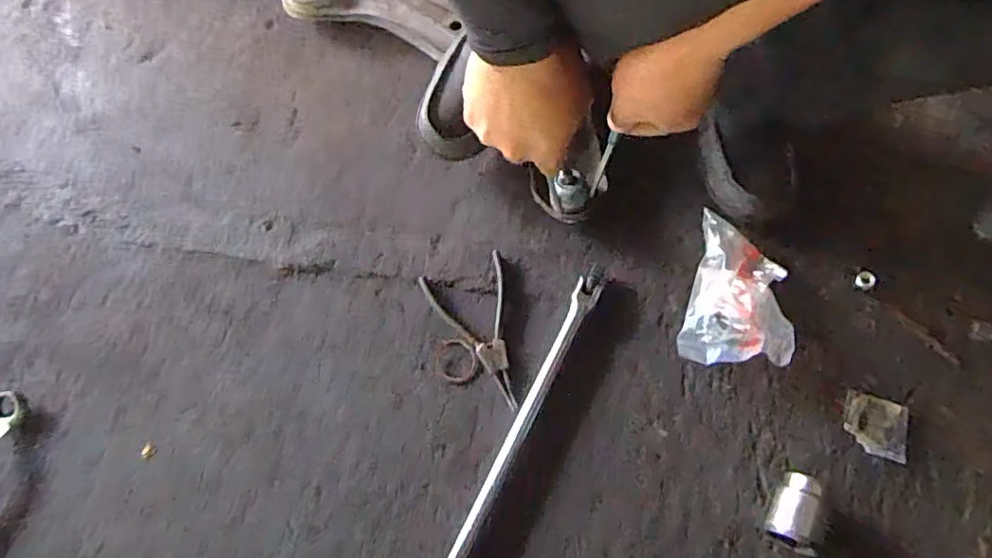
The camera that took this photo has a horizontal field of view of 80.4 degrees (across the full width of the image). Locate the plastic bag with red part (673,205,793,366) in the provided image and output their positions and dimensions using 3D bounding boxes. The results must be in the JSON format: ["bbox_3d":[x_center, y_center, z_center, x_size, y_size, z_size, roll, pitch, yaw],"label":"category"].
[{"bbox_3d":[0.255,0.016,0.616,0.098,0.046,0.156,14,70,7],"label":"plastic bag with red part"}]

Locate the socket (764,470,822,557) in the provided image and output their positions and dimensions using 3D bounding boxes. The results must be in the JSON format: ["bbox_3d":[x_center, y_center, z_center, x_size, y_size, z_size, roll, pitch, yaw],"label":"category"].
[{"bbox_3d":[0.272,0.212,0.538,0.038,0.040,0.066,25,71,11],"label":"socket"}]

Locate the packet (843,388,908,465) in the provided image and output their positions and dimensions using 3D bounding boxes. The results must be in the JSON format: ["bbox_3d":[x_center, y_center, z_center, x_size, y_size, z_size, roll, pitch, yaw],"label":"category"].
[{"bbox_3d":[0.378,0.145,0.584,0.058,0.012,0.060,18,70,9],"label":"packet"}]

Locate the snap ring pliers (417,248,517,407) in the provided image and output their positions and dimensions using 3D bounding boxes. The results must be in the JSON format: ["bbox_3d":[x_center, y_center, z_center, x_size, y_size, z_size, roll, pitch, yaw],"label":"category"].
[{"bbox_3d":[-0.012,0.057,0.626,0.088,0.012,0.167,-21,69,-7],"label":"snap ring pliers"}]

